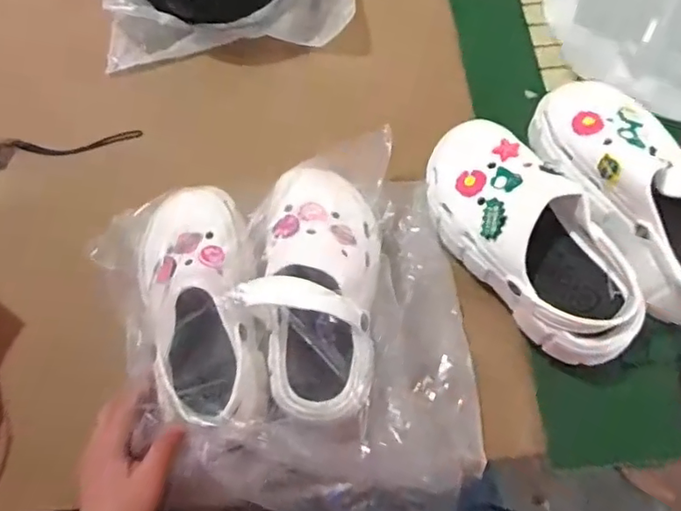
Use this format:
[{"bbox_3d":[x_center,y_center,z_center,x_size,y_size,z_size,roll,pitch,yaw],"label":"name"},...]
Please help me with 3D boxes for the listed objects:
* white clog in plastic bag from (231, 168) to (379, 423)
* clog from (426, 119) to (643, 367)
[{"bbox_3d":[-0.023,0.023,0.485,0.107,0.083,0.221,3,71,3],"label":"white clog in plastic bag"},{"bbox_3d":[0.166,-0.016,0.514,0.095,0.088,0.250,-30,72,-8],"label":"clog"}]

